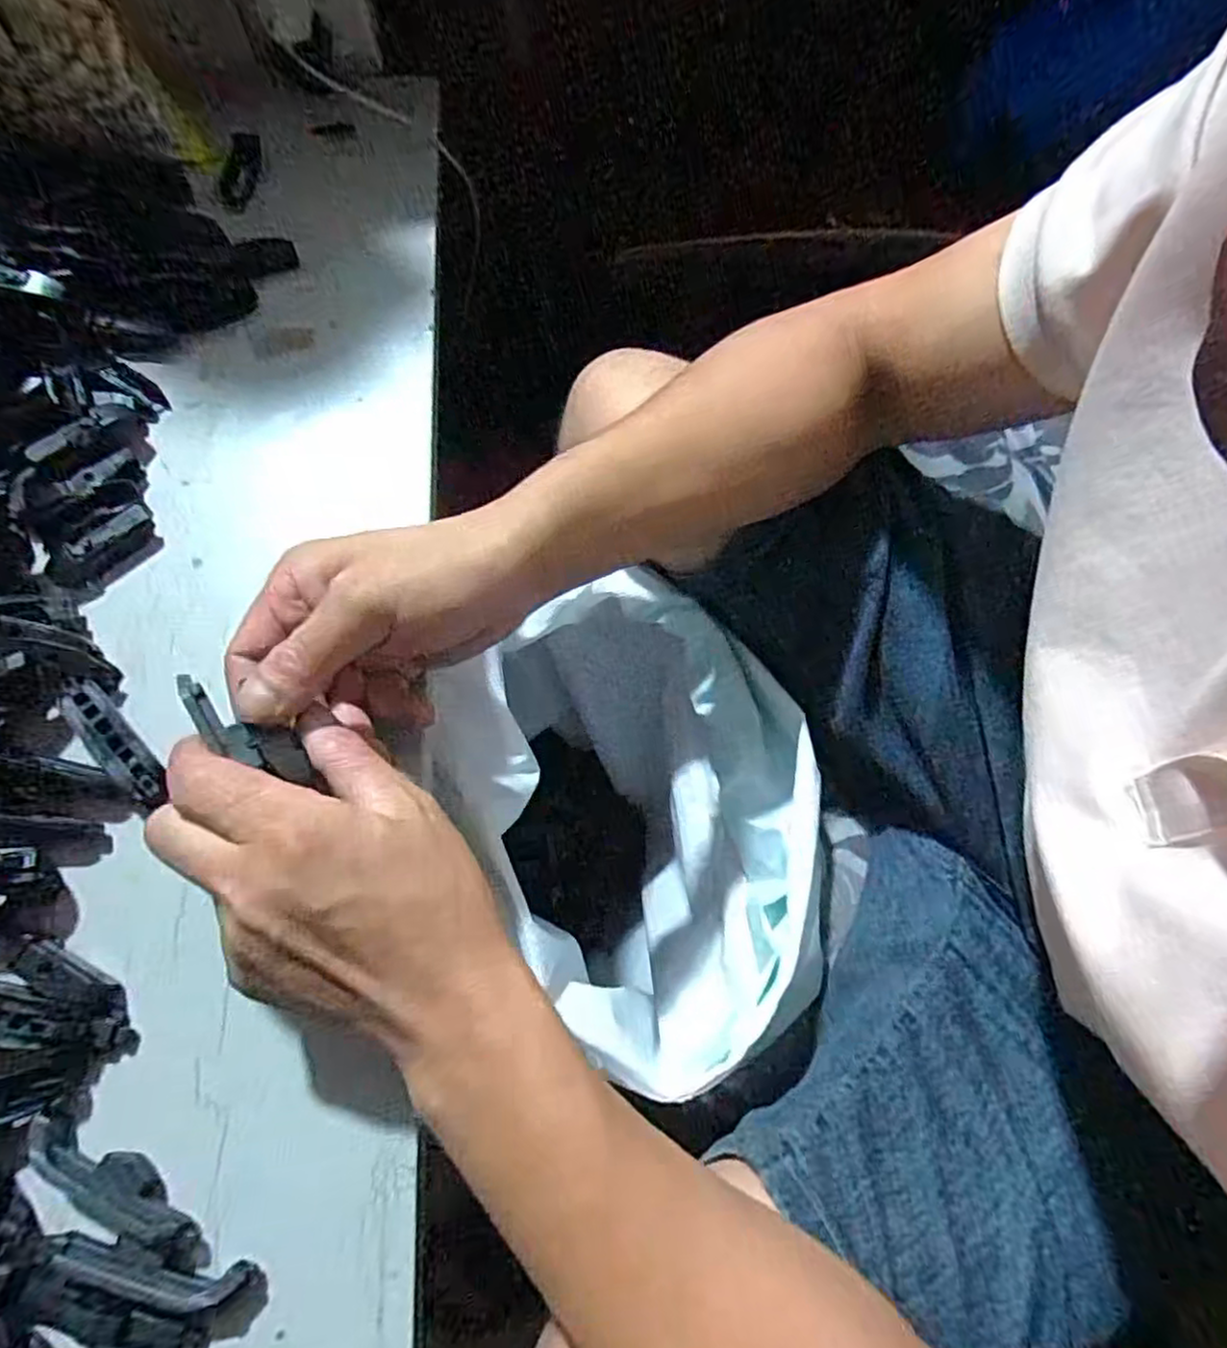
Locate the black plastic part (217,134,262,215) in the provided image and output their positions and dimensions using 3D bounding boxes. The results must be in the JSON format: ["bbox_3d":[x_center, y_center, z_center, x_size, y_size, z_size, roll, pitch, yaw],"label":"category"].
[{"bbox_3d":[-0.245,-0.328,0.463,0.019,0.013,0.049,34,107,10],"label":"black plastic part"}]

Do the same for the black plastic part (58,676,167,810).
[{"bbox_3d":[-0.224,0.030,0.316,0.017,0.006,0.072,-43,77,-16],"label":"black plastic part"}]

